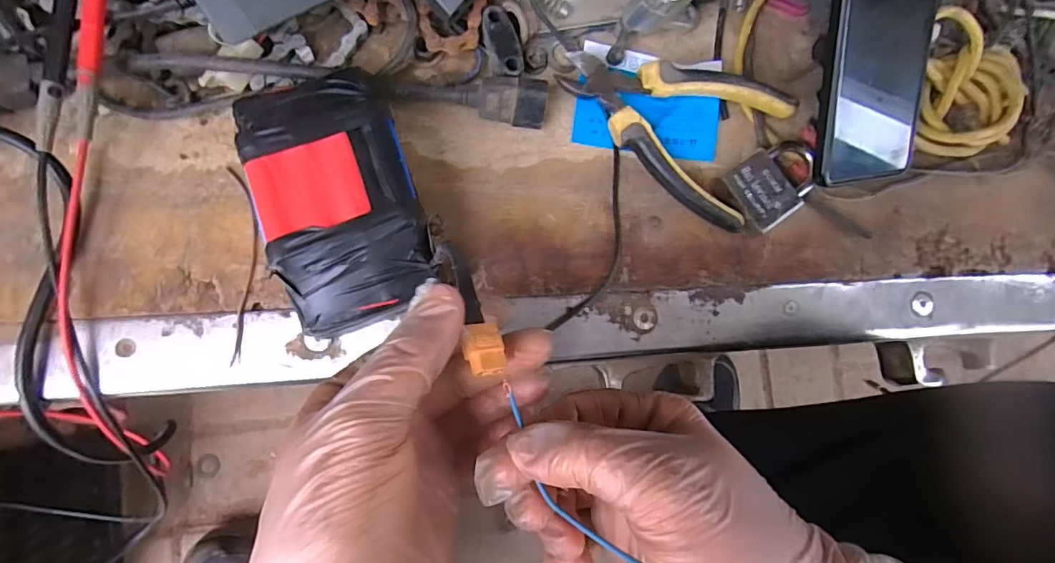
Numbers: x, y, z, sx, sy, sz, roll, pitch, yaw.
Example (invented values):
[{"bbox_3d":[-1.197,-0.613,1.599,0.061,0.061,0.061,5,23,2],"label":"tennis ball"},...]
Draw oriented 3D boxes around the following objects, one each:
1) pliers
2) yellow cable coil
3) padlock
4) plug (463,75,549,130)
[{"bbox_3d":[0.099,-0.111,0.323,0.145,0.013,0.092,38,79,-3],"label":"pliers"},{"bbox_3d":[0.317,-0.135,0.356,0.080,0.020,0.093,4,83,-8],"label":"yellow cable coil"},{"bbox_3d":[0.164,-0.067,0.332,0.066,0.013,0.044,-34,89,-11],"label":"padlock"},{"bbox_3d":[-0.014,-0.110,0.314,0.049,0.027,0.024,3,83,-8],"label":"plug"}]

